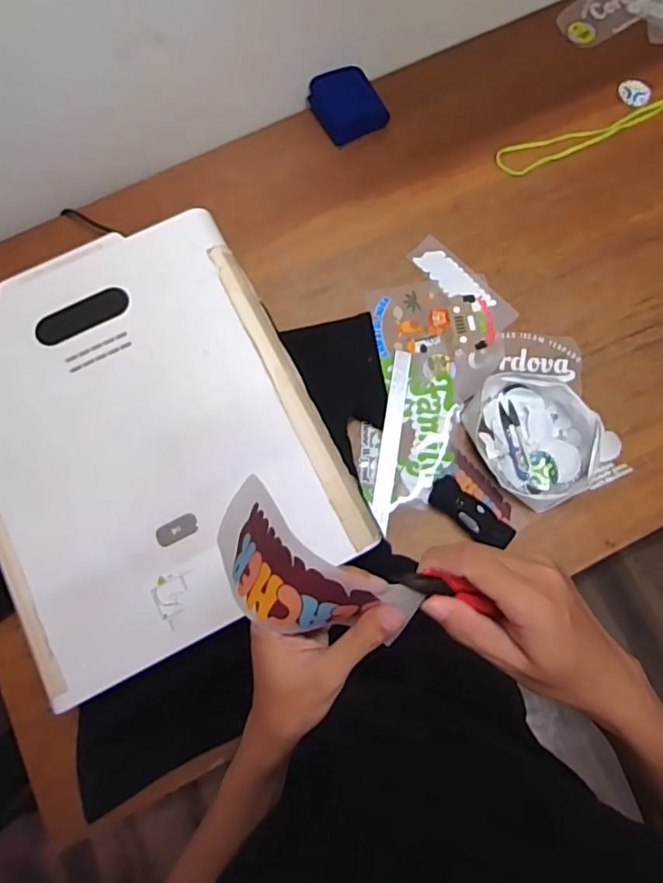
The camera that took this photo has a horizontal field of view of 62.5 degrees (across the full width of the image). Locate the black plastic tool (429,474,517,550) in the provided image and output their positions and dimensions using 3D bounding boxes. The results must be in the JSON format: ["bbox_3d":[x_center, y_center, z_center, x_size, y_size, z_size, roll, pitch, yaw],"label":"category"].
[{"bbox_3d":[0.195,0.102,0.768,0.126,0.028,0.049,42,80,12],"label":"black plastic tool"}]

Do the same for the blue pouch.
[{"bbox_3d":[0.029,-0.590,0.961,0.111,0.045,0.118,-26,75,-5],"label":"blue pouch"}]

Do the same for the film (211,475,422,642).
[{"bbox_3d":[-0.029,0.079,0.347,0.151,0.050,0.068,25,75,35],"label":"film"}]

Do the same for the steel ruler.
[{"bbox_3d":[0.090,-0.005,0.818,0.028,0.006,0.280,9,76,2],"label":"steel ruler"}]

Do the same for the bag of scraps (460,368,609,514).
[{"bbox_3d":[0.291,-0.009,0.788,0.159,0.043,0.190,-41,77,-9],"label":"bag of scraps"}]

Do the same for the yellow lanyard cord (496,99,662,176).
[{"bbox_3d":[0.461,-0.544,0.950,0.377,0.008,0.059,-23,75,-4],"label":"yellow lanyard cord"}]

